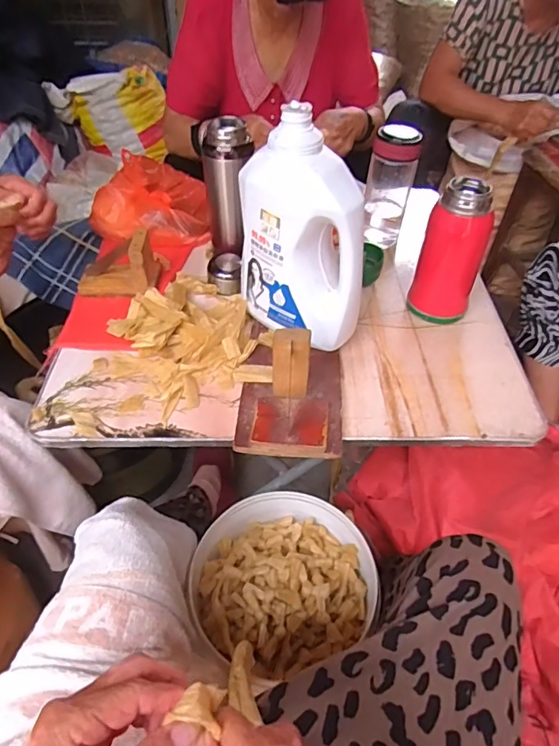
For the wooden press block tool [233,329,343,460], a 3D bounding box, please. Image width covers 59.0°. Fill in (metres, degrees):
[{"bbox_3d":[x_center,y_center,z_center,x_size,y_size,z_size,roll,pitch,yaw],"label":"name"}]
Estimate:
[{"bbox_3d":[0.015,0.001,0.551,0.117,0.099,0.154,5,47,2],"label":"wooden press block tool"}]

